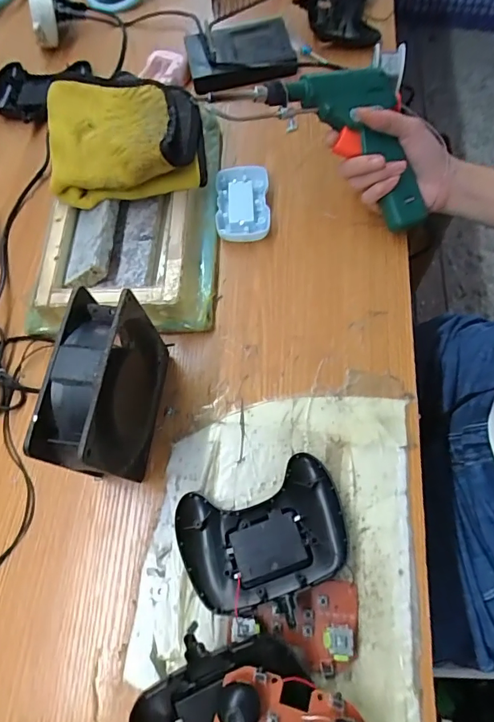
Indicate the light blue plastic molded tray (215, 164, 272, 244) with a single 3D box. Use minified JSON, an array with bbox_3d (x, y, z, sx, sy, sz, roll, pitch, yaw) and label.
[{"bbox_3d":[-0.004,-0.164,0.460,0.054,0.021,0.089,-2,67,3],"label":"light blue plastic molded tray"}]

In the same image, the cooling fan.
[{"bbox_3d":[-0.100,0.025,0.333,0.043,0.121,0.125,5,67,8],"label":"cooling fan"}]

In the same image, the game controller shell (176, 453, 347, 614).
[{"bbox_3d":[0.012,0.129,0.330,0.121,0.021,0.085,-18,67,-4],"label":"game controller shell"}]

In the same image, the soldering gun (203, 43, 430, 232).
[{"bbox_3d":[0.096,-0.231,0.420,0.211,0.048,0.139,31,83,-9],"label":"soldering gun"}]

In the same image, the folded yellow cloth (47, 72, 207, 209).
[{"bbox_3d":[-0.120,-0.233,0.440,0.146,0.045,0.154,-7,67,1],"label":"folded yellow cloth"}]

